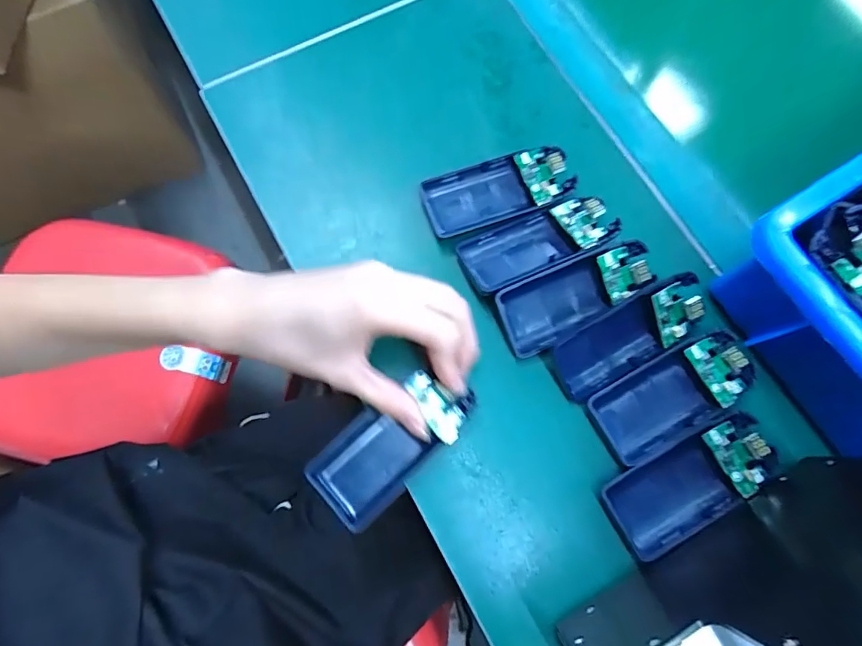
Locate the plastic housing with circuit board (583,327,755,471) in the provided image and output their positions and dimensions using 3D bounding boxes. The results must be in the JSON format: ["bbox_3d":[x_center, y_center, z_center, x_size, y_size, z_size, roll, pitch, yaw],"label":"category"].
[{"bbox_3d":[0.149,0.042,0.290,0.102,0.015,0.045,-27,77,-10],"label":"plastic housing with circuit board"}]

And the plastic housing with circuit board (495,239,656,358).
[{"bbox_3d":[0.092,-0.017,0.303,0.100,0.021,0.041,-23,75,-9],"label":"plastic housing with circuit board"}]

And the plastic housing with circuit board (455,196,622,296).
[{"bbox_3d":[0.069,-0.054,0.314,0.099,0.018,0.045,-24,76,-10],"label":"plastic housing with circuit board"}]

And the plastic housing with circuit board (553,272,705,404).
[{"bbox_3d":[0.123,0.008,0.299,0.098,0.024,0.037,-34,76,2],"label":"plastic housing with circuit board"}]

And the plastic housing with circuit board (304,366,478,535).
[{"bbox_3d":[-0.021,0.071,0.281,0.098,0.017,0.049,-38,77,-5],"label":"plastic housing with circuit board"}]

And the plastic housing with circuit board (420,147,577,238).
[{"bbox_3d":[0.046,-0.091,0.325,0.098,0.017,0.042,-16,75,-8],"label":"plastic housing with circuit board"}]

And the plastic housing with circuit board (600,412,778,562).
[{"bbox_3d":[0.152,0.093,0.278,0.103,0.022,0.046,-26,77,-10],"label":"plastic housing with circuit board"}]

